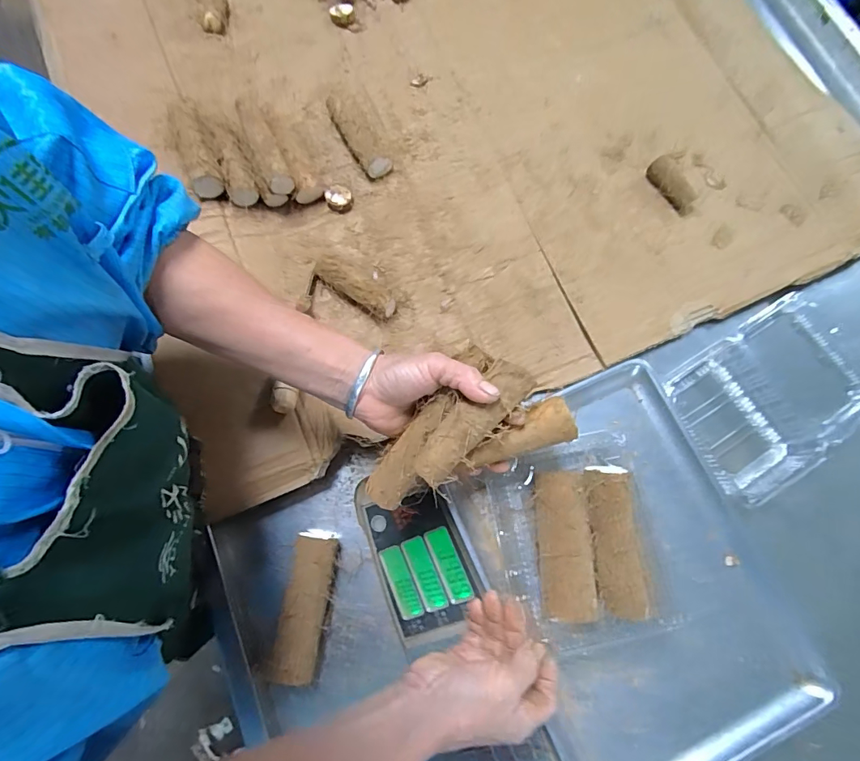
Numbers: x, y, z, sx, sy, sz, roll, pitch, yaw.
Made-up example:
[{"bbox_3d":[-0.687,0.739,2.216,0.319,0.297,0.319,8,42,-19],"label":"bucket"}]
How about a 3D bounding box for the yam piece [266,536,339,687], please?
[{"bbox_3d":[-0.129,0.236,0.474,0.041,0.050,0.135,9,76,1],"label":"yam piece"}]

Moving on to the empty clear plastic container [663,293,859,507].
[{"bbox_3d":[0.426,0.016,0.568,0.257,0.037,0.179,-30,79,-8],"label":"empty clear plastic container"}]

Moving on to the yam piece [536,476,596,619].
[{"bbox_3d":[0.116,0.143,0.402,0.043,0.043,0.118,-1,76,-2],"label":"yam piece"}]

